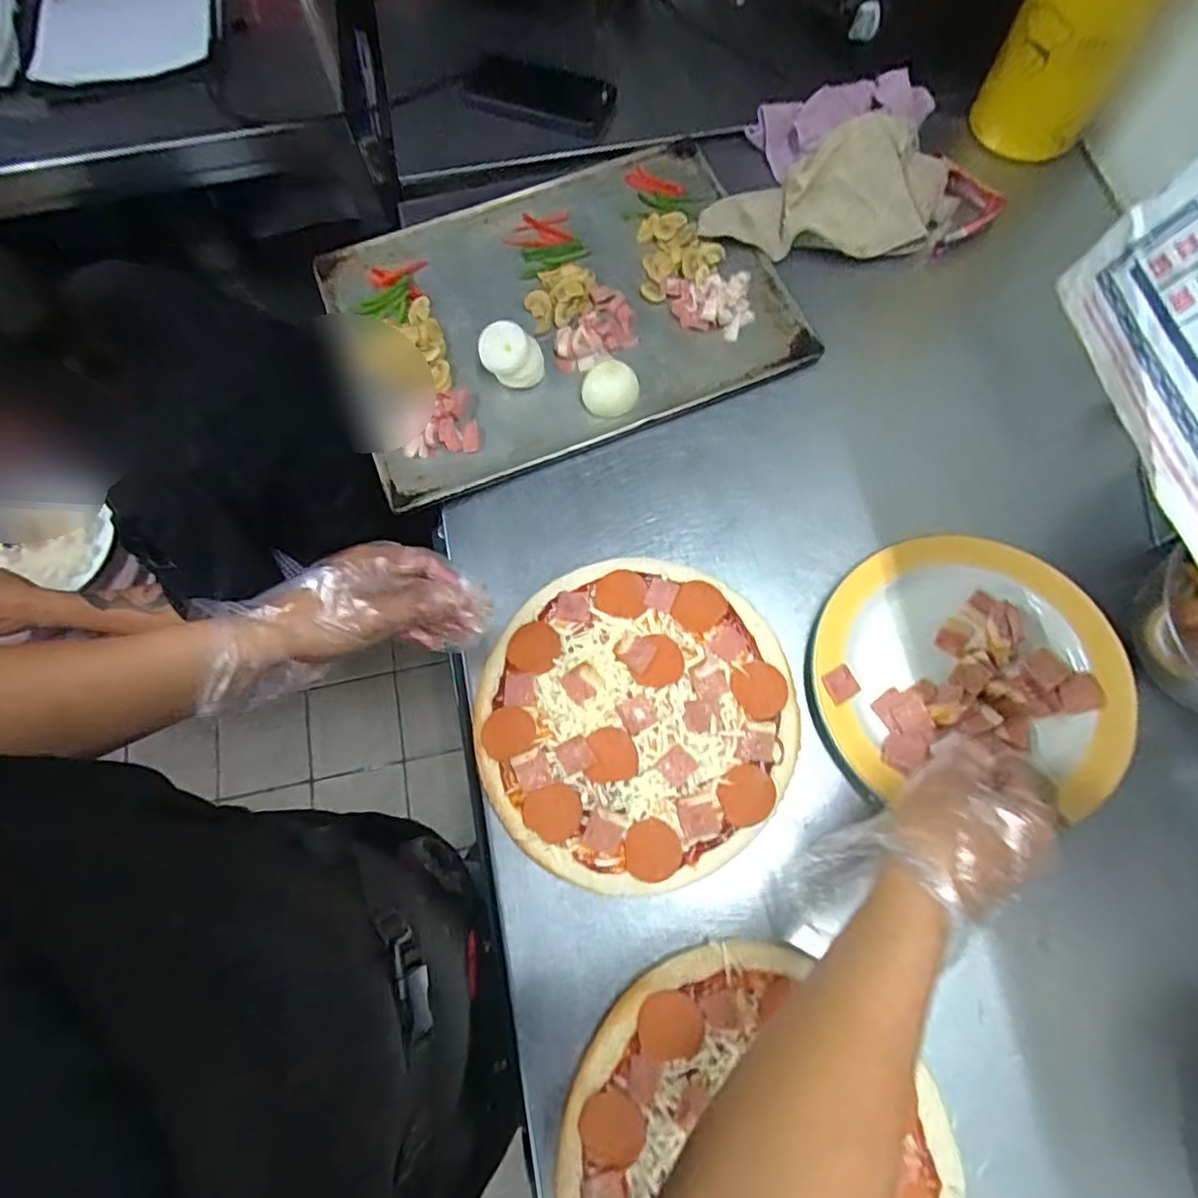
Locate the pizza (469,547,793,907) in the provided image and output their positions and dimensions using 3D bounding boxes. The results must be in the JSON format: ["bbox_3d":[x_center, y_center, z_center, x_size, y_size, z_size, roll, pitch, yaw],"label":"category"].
[{"bbox_3d":[0.029,0.093,0.504,0.244,0.032,0.256,0,73,2],"label":"pizza"}]

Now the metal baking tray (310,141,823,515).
[{"bbox_3d":[-0.043,-0.305,0.624,0.432,0.033,0.328,-21,73,-4],"label":"metal baking tray"}]

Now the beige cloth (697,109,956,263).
[{"bbox_3d":[0.248,-0.406,0.634,0.248,0.036,0.146,-30,74,-7],"label":"beige cloth"}]

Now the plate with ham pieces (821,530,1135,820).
[{"bbox_3d":[0.297,0.051,0.507,0.226,0.029,0.211,3,73,3],"label":"plate with ham pieces"}]

